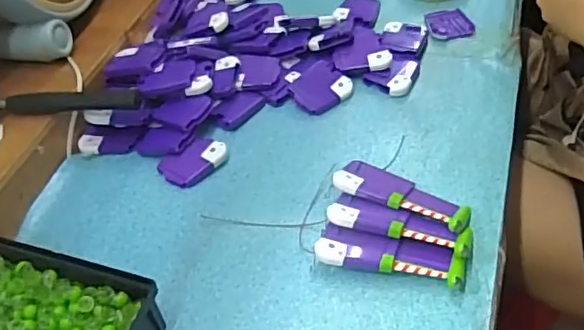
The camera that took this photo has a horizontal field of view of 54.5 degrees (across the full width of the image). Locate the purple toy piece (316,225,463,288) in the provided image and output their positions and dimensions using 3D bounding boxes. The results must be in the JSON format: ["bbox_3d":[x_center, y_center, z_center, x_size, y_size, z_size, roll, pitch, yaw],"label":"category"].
[{"bbox_3d":[0.080,0.078,0.470,0.118,0.022,0.033,8,48,13],"label":"purple toy piece"}]

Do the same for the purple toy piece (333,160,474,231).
[{"bbox_3d":[0.099,0.028,0.509,0.117,0.029,0.046,18,51,21],"label":"purple toy piece"}]

